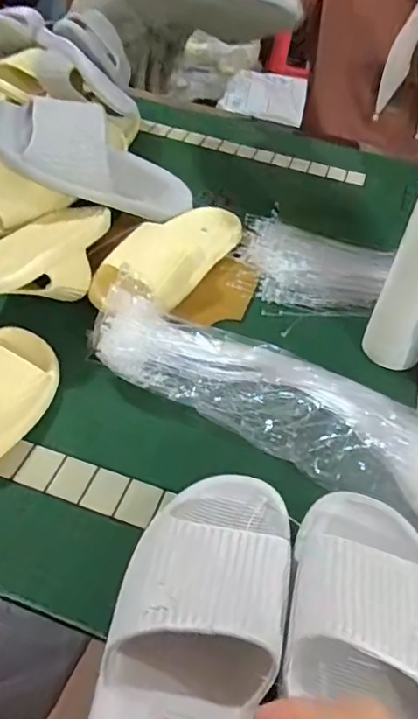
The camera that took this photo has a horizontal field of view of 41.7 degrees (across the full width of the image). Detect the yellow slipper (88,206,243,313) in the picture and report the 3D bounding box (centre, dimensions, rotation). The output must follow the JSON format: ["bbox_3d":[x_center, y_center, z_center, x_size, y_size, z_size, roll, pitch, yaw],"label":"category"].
[{"bbox_3d":[-0.047,-0.133,0.649,0.096,0.056,0.254,24,49,17],"label":"yellow slipper"}]

